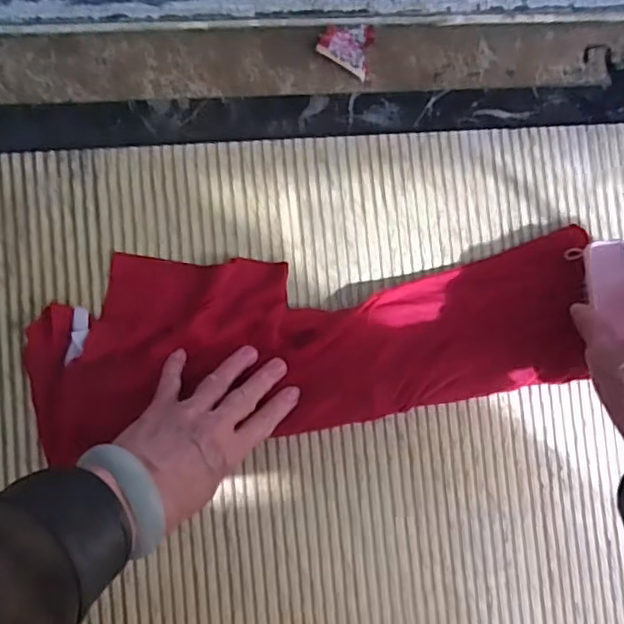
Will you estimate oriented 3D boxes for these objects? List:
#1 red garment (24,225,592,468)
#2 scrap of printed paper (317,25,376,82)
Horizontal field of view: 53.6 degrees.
[{"bbox_3d":[0.009,0.018,0.464,0.414,0.028,0.129,-4,86,-8],"label":"red garment"},{"bbox_3d":[0.034,-0.228,0.522,0.049,0.010,0.048,29,84,-5],"label":"scrap of printed paper"}]

